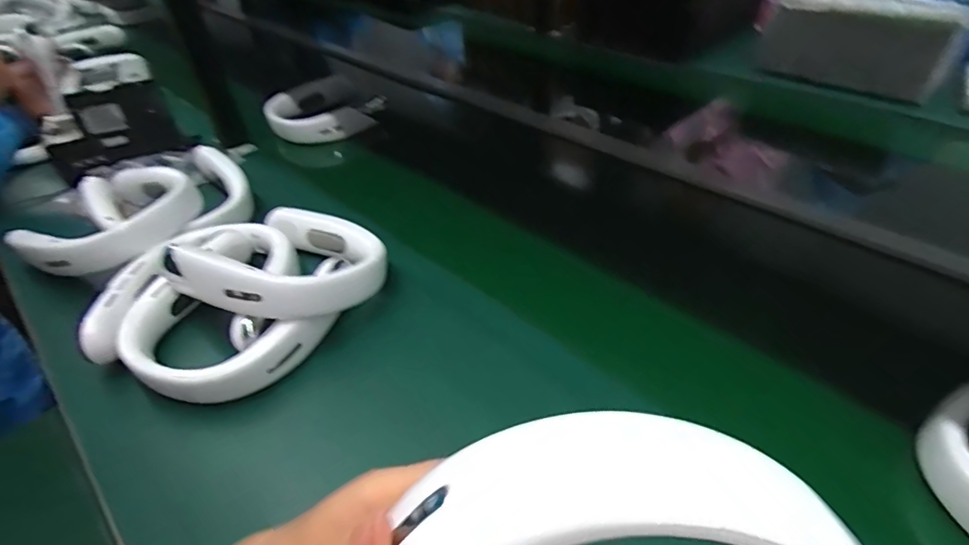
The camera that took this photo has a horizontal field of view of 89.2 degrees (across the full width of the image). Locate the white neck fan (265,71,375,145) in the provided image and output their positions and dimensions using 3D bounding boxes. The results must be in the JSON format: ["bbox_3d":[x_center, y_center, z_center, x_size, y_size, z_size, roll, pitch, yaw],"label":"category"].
[{"bbox_3d":[-0.320,-0.312,0.955,0.185,0.074,0.180,-20,44,-16],"label":"white neck fan"}]

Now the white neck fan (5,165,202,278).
[{"bbox_3d":[-0.476,-0.073,0.624,0.184,0.048,0.187,21,47,26],"label":"white neck fan"}]

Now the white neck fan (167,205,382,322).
[{"bbox_3d":[-0.220,-0.017,0.550,0.204,0.057,0.180,21,34,29],"label":"white neck fan"}]

